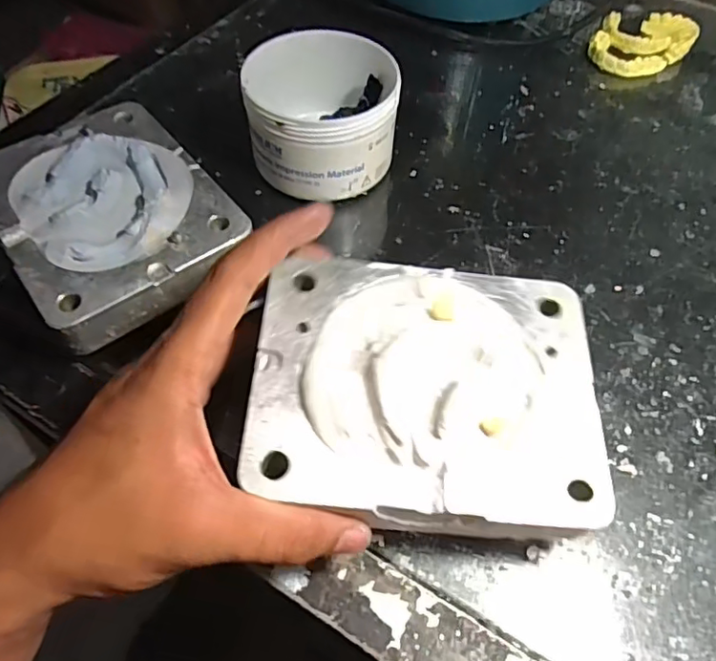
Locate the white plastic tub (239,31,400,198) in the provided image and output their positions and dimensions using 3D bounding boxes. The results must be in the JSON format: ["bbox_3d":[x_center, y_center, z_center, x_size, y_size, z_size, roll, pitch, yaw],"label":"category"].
[{"bbox_3d":[-0.021,-0.134,0.361,0.088,0.070,0.093,1,56,-2],"label":"white plastic tub"}]

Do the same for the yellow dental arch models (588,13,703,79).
[{"bbox_3d":[0.229,-0.232,0.465,0.071,0.017,0.082,26,59,15],"label":"yellow dental arch models"}]

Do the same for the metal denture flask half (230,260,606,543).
[{"bbox_3d":[0.029,0.022,0.236,0.137,0.026,0.110,2,57,3],"label":"metal denture flask half"}]

